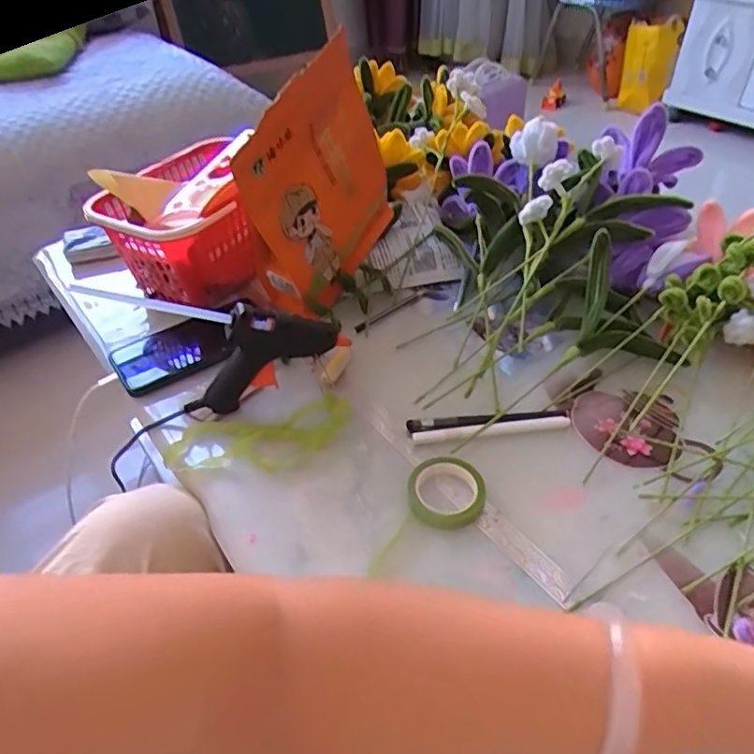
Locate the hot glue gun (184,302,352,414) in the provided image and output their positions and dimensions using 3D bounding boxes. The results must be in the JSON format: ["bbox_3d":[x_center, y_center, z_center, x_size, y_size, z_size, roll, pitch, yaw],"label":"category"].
[{"bbox_3d":[-0.100,-0.025,0.519,0.145,0.095,0.023,-13,44,-10],"label":"hot glue gun"}]

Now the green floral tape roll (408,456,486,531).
[{"bbox_3d":[0.054,0.087,0.457,0.058,0.015,0.062,-2,44,2],"label":"green floral tape roll"}]

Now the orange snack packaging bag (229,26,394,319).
[{"bbox_3d":[-0.061,-0.188,0.585,0.059,0.237,0.185,29,67,26],"label":"orange snack packaging bag"}]

